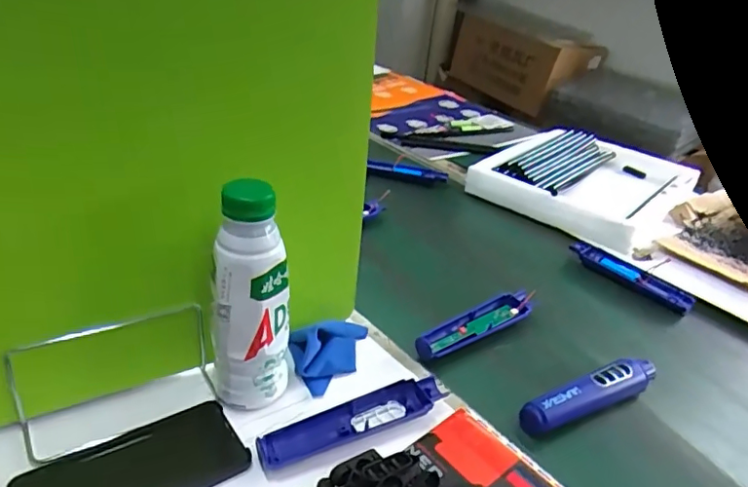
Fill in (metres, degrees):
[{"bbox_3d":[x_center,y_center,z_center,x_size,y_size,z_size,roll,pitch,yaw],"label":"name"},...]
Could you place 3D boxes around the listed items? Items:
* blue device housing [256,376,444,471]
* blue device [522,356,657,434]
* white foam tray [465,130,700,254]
[{"bbox_3d":[-0.016,0.150,0.473,0.165,0.022,0.035,-11,34,-27],"label":"blue device housing"},{"bbox_3d":[0.216,0.151,0.548,0.179,0.036,0.027,-11,34,-28],"label":"blue device"},{"bbox_3d":[0.392,-0.117,1.003,0.304,0.059,0.417,27,35,31],"label":"white foam tray"}]

